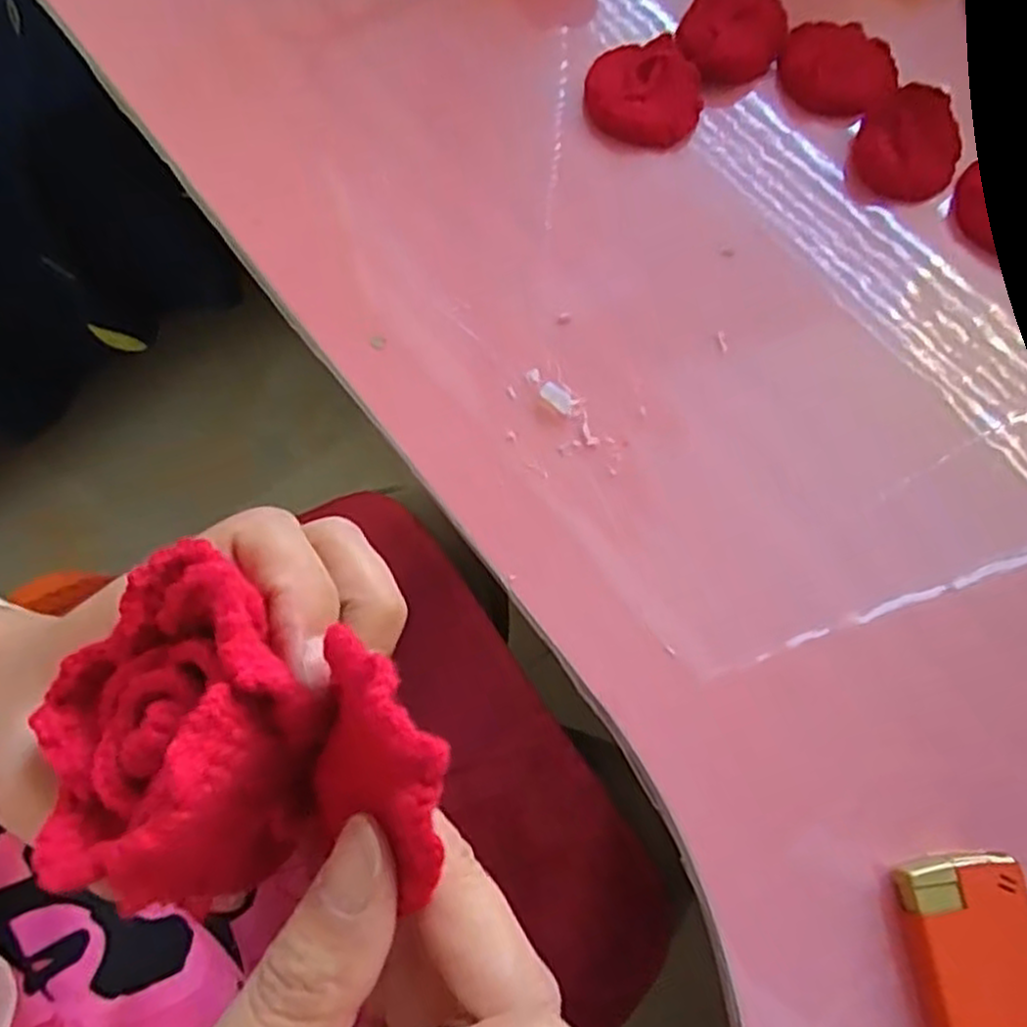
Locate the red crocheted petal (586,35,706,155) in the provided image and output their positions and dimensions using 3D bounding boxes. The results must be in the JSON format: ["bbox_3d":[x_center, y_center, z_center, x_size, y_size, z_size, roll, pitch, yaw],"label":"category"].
[{"bbox_3d":[0.059,-0.190,0.333,0.050,0.015,0.047,0,72,-1],"label":"red crocheted petal"}]

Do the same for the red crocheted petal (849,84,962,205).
[{"bbox_3d":[0.172,-0.159,0.319,0.041,0.019,0.046,35,74,10],"label":"red crocheted petal"}]

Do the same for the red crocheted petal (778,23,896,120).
[{"bbox_3d":[0.148,-0.204,0.339,0.051,0.015,0.040,34,74,9],"label":"red crocheted petal"}]

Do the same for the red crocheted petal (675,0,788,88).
[{"bbox_3d":[0.100,-0.220,0.337,0.045,0.019,0.045,0,72,-1],"label":"red crocheted petal"}]

